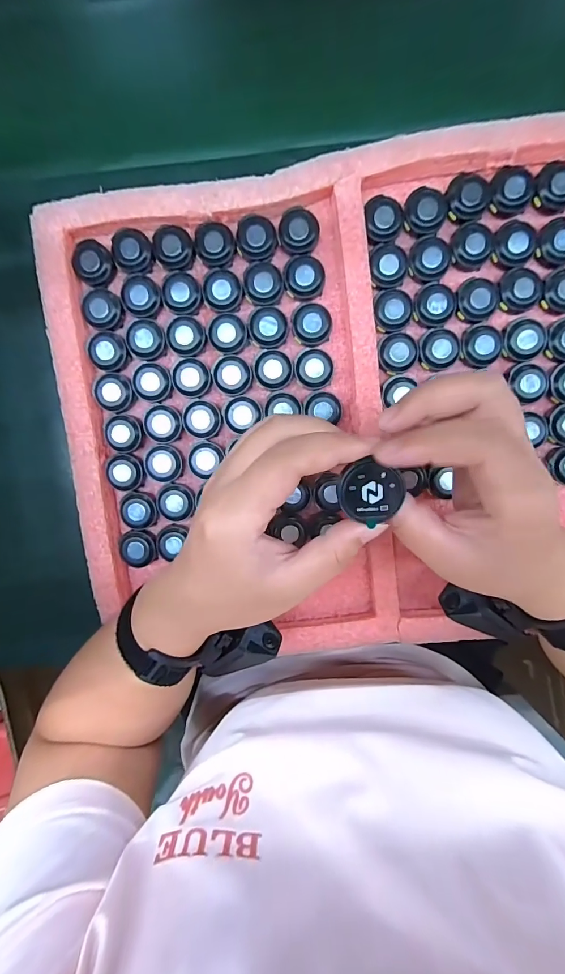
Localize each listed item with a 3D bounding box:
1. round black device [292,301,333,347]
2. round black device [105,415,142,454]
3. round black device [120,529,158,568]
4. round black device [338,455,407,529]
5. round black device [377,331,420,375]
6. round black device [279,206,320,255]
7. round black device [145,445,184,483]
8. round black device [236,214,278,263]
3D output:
[{"bbox_3d":[0.022,-0.122,0.294,0.028,0.013,0.031,-8,94,2],"label":"round black device"},{"bbox_3d":[-0.122,-0.041,0.305,0.026,0.012,0.028,0,94,2],"label":"round black device"},{"bbox_3d":[-0.115,0.049,0.316,0.032,0.012,0.028,-7,94,2],"label":"round black device"},{"bbox_3d":[0.039,0.002,0.173,0.028,0.004,0.026,9,95,2],"label":"round black device"},{"bbox_3d":[0.086,-0.100,0.295,0.029,0.012,0.028,0,94,2],"label":"round black device"},{"bbox_3d":[0.011,-0.185,0.285,0.029,0.009,0.029,0,94,2],"label":"round black device"},{"bbox_3d":[-0.093,-0.018,0.309,0.026,0.009,0.028,0,94,2],"label":"round black device"},{"bbox_3d":[-0.019,-0.180,0.285,0.028,0.008,0.029,0,95,3],"label":"round black device"}]

